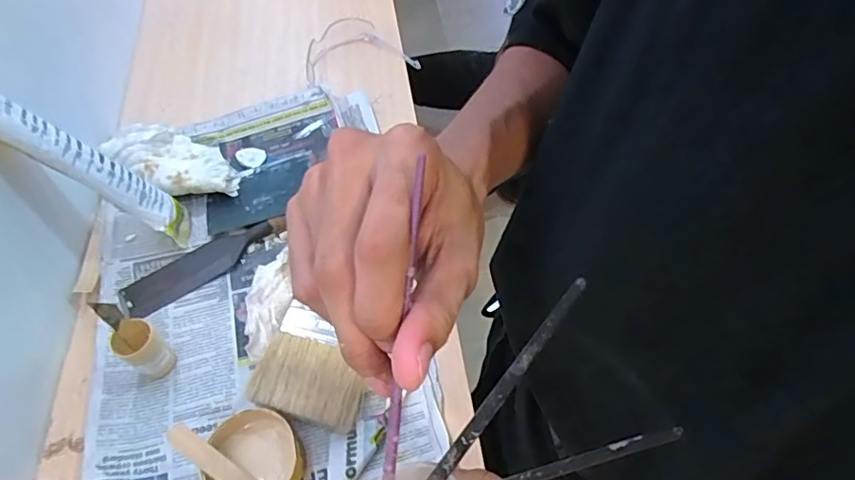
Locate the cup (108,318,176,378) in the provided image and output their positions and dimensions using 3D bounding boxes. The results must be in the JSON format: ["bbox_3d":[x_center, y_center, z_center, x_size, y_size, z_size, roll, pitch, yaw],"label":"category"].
[{"bbox_3d":[-0.285,0.110,0.545,0.039,0.064,0.039,0,58,0],"label":"cup"}]

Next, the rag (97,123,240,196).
[{"bbox_3d":[-0.316,-0.101,0.689,0.160,0.041,0.089,28,62,16],"label":"rag"}]

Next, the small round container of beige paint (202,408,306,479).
[{"bbox_3d":[-0.160,0.204,0.501,0.080,0.033,0.084,0,58,0],"label":"small round container of beige paint"}]

